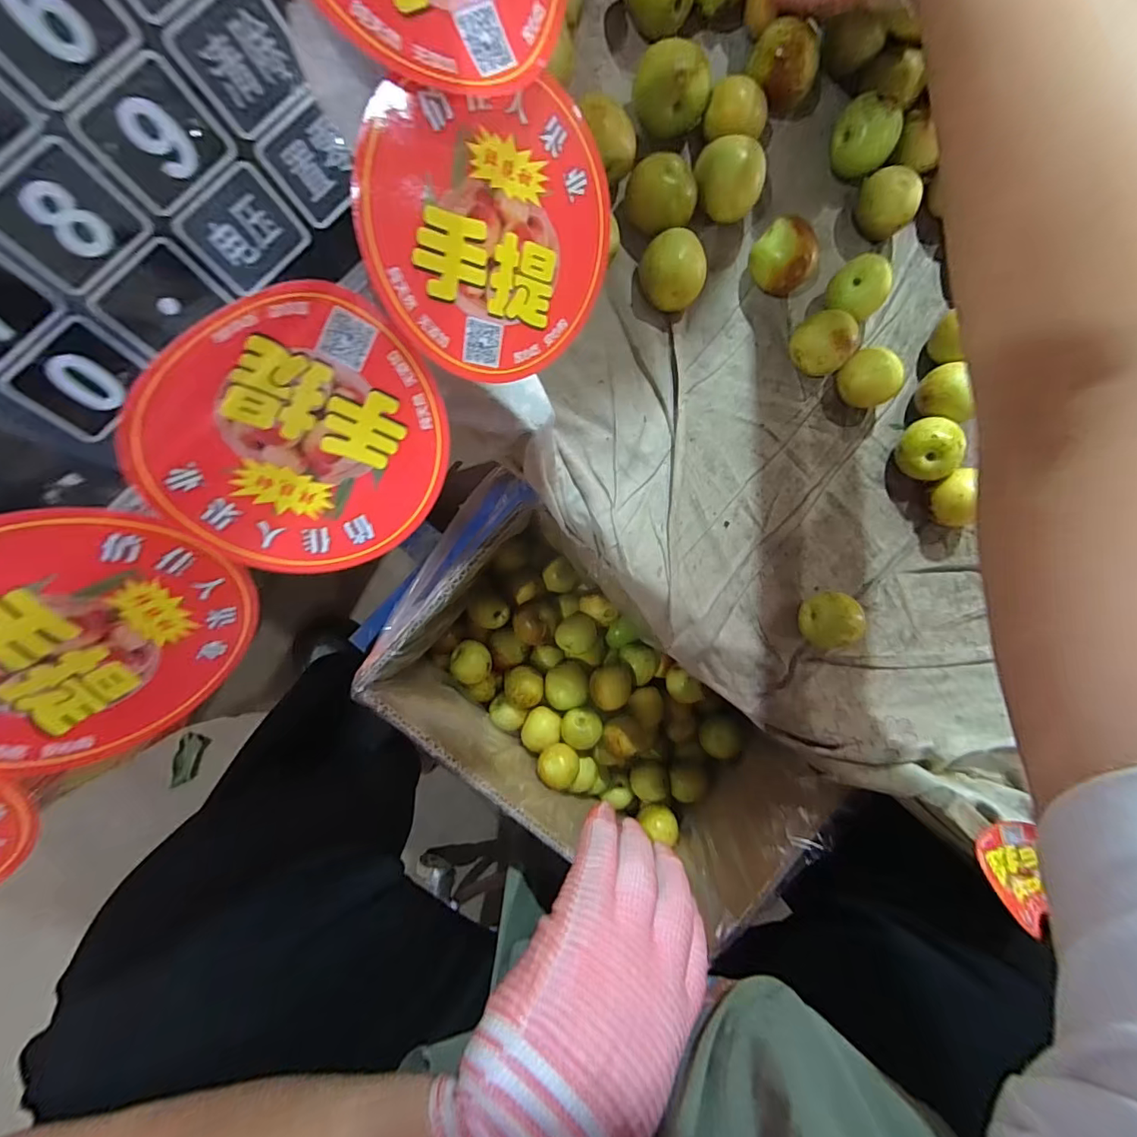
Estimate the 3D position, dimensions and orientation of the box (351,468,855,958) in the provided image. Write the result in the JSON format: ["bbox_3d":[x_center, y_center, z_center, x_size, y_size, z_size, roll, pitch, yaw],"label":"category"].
[{"bbox_3d":[0.022,0.124,0.454,0.363,0.174,0.178,36,86,-5],"label":"box"}]

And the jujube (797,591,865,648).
[{"bbox_3d":[0.173,0.035,0.339,0.030,0.033,0.036,15,90,-10],"label":"jujube"}]

